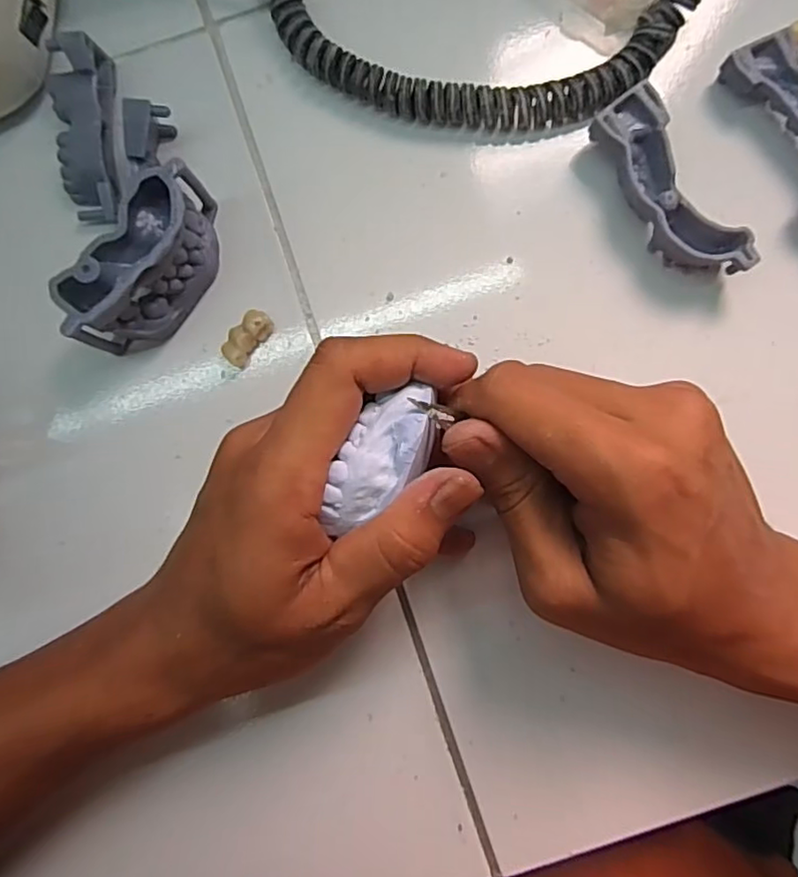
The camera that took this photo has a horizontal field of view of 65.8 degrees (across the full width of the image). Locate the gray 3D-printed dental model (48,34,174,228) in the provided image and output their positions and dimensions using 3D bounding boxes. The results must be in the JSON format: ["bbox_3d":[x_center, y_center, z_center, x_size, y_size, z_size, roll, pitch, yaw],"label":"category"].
[{"bbox_3d":[-0.123,-0.132,0.266,0.047,0.027,0.069,-1,89,0],"label":"gray 3D-printed dental model"}]

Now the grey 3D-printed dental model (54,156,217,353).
[{"bbox_3d":[-0.103,-0.071,0.258,0.033,0.041,0.078,39,90,1],"label":"grey 3D-printed dental model"}]

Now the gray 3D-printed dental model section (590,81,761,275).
[{"bbox_3d":[0.114,-0.103,0.265,0.030,0.022,0.086,-34,89,0],"label":"gray 3D-printed dental model section"}]

